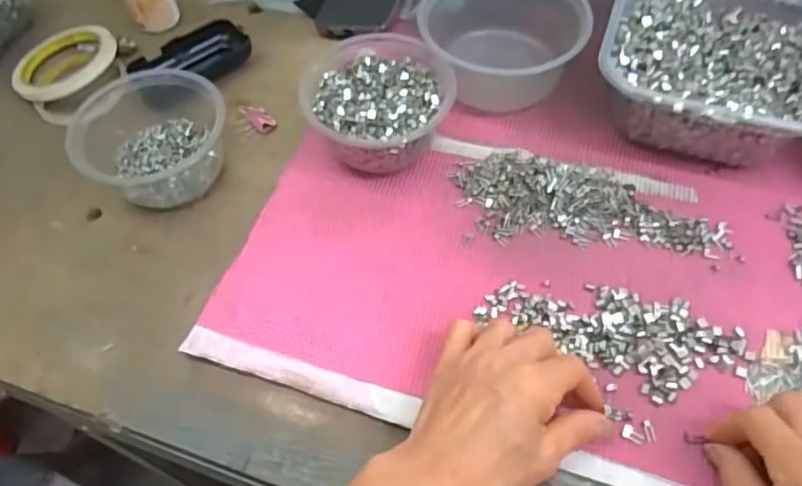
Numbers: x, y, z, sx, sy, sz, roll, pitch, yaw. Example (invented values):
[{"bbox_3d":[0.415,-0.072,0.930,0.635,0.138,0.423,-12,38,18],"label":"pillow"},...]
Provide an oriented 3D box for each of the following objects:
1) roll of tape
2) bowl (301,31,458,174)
[{"bbox_3d":[-0.320,-0.173,0.568,0.097,0.016,0.097,-1,57,1],"label":"roll of tape"},{"bbox_3d":[-0.019,-0.111,0.481,0.113,0.059,0.120,-15,59,-5],"label":"bowl"}]

